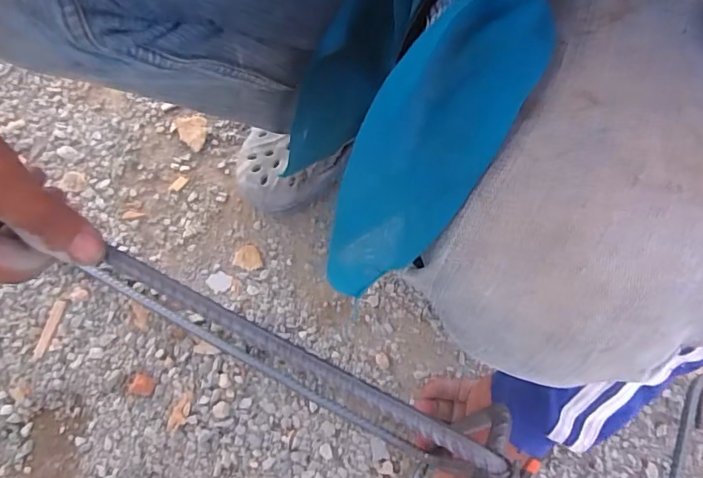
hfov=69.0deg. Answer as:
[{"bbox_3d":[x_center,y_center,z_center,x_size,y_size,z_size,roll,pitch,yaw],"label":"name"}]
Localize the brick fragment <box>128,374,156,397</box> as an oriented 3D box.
[{"bbox_3d":[-0.210,0.146,0.514,0.025,0.006,0.020,12,69,3],"label":"brick fragment"}]

